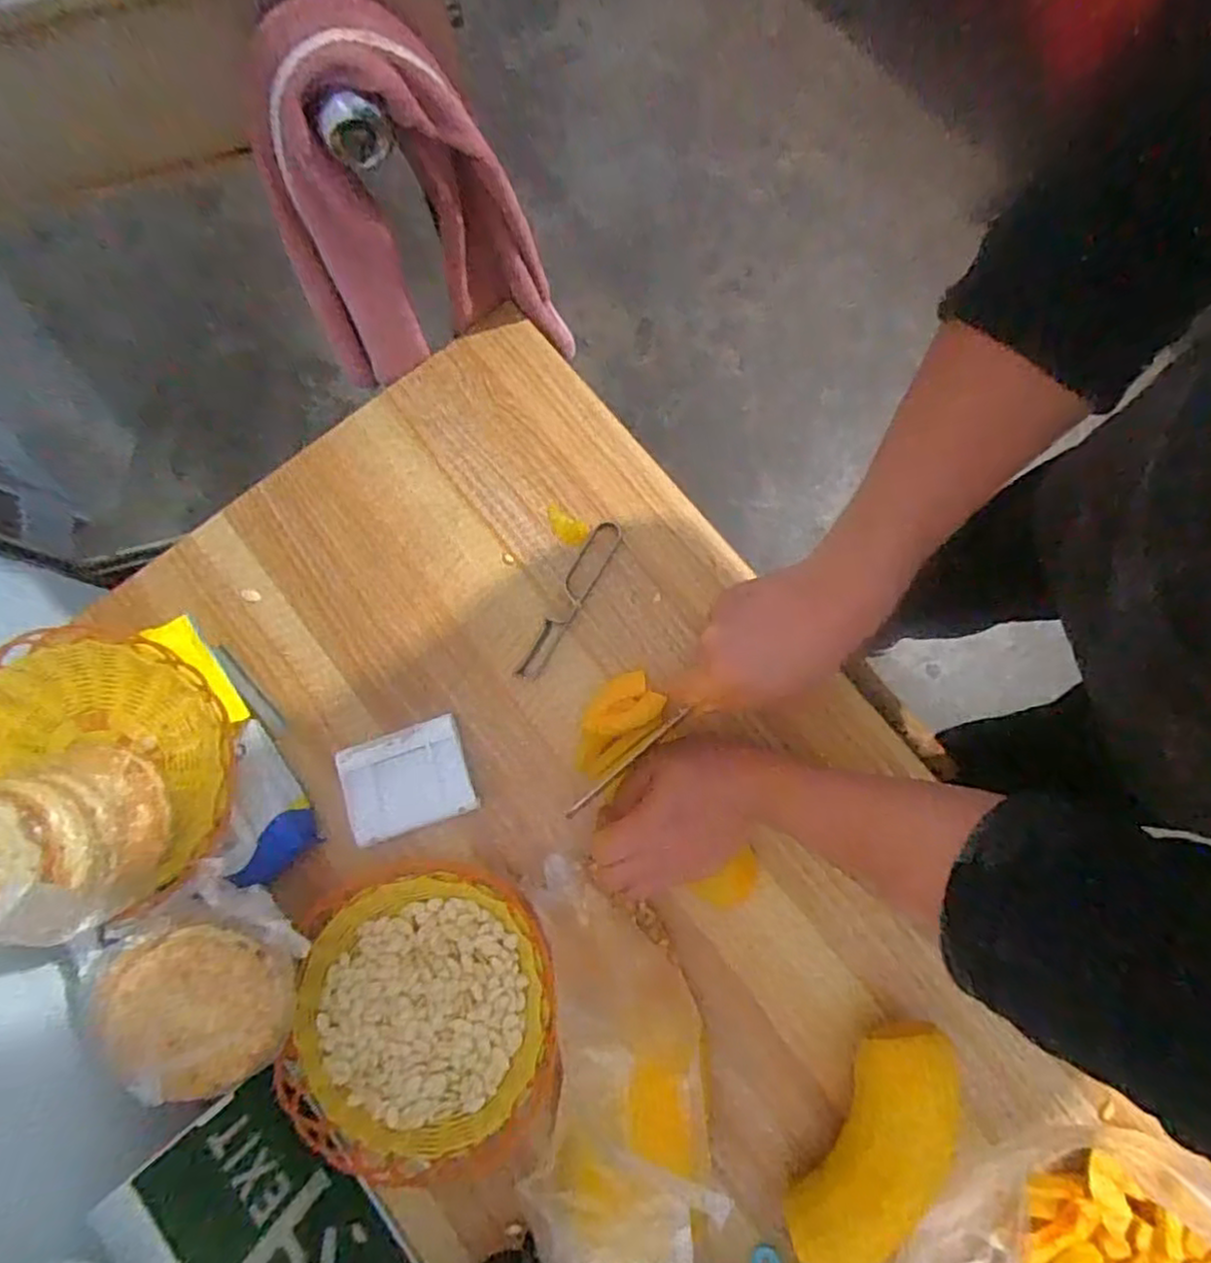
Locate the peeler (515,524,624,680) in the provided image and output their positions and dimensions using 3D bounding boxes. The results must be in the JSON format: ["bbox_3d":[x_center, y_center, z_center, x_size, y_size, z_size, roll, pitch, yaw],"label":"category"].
[{"bbox_3d":[-0.031,-0.027,0.578,0.025,0.006,0.150,31,80,8],"label":"peeler"}]

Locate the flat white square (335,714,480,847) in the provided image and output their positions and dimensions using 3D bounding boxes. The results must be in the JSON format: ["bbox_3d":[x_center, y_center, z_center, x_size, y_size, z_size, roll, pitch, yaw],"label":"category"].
[{"bbox_3d":[-0.156,0.116,0.547,0.094,0.013,0.077,-18,78,-3],"label":"flat white square"}]

